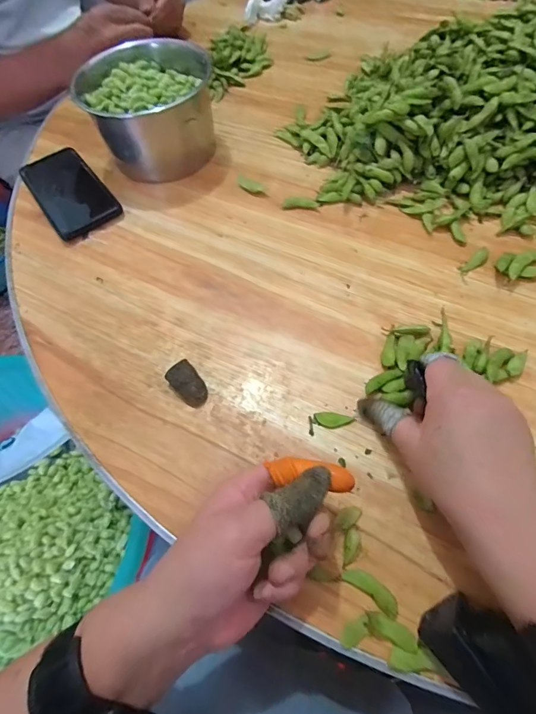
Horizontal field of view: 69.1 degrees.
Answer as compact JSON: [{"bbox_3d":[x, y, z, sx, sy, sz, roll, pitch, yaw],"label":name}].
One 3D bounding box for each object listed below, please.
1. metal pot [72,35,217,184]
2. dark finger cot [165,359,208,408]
[{"bbox_3d":[-0.138,-0.307,0.476,0.146,0.094,0.133,-2,61,3],"label":"metal pot"},{"bbox_3d":[-0.069,0.024,0.333,0.024,0.020,0.036,-35,64,-14],"label":"dark finger cot"}]

